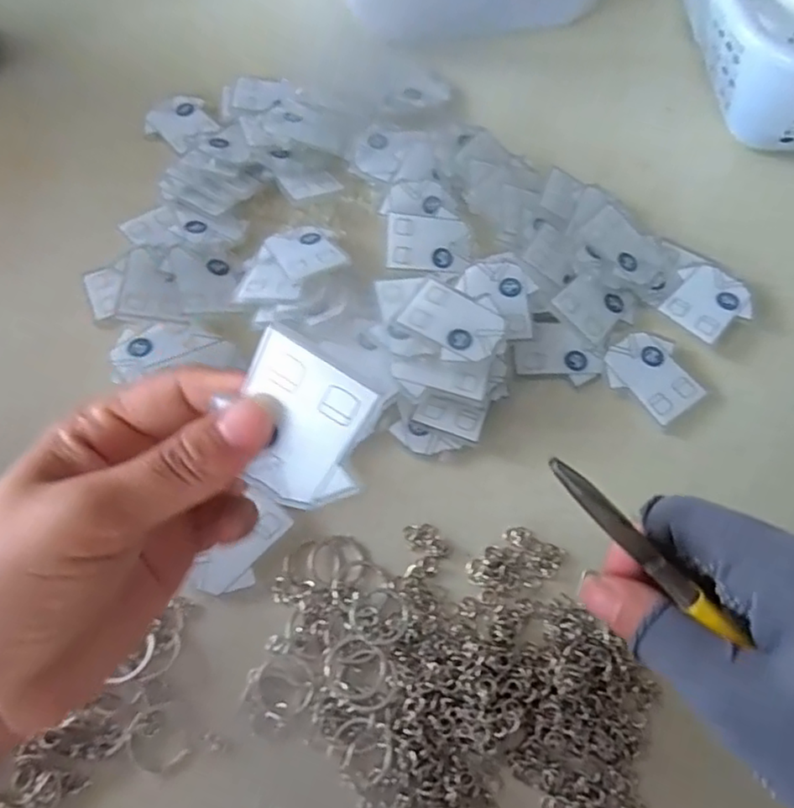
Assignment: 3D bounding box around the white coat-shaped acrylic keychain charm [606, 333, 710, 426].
[{"bbox_3d":[0.134,-0.015,0.335,0.040,0.004,0.048,-34,68,-17],"label":"white coat-shaped acrylic keychain charm"}]

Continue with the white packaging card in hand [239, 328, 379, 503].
[{"bbox_3d":[-0.031,0.006,0.187,0.035,0.049,0.004,31,28,-1],"label":"white packaging card in hand"}]

